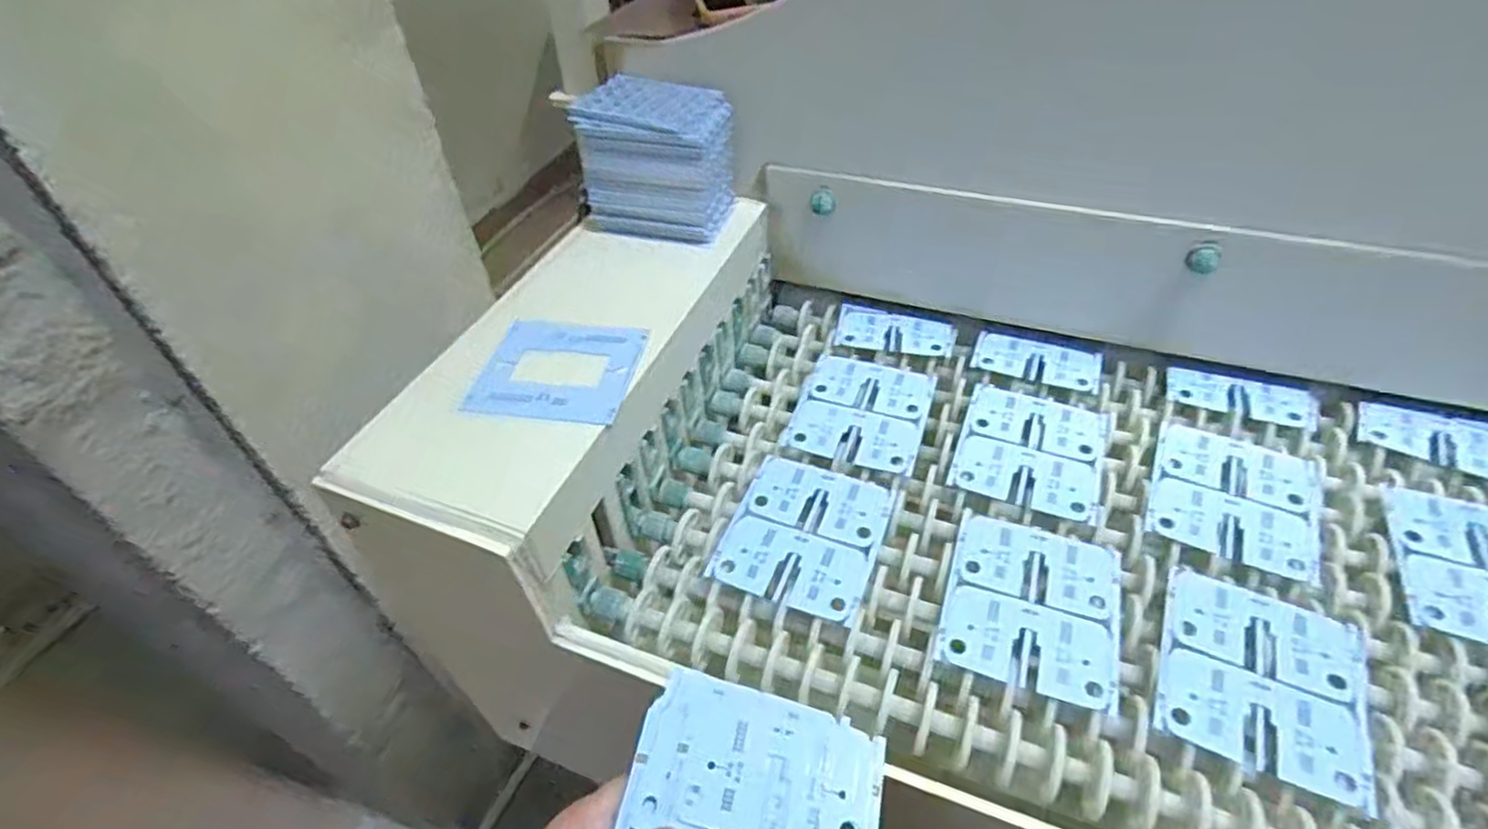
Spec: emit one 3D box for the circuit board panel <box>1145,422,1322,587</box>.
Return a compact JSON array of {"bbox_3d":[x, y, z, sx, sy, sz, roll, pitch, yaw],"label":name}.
[{"bbox_3d":[0.359,0.058,0.515,0.106,0.005,0.118,19,50,20],"label":"circuit board panel"}]

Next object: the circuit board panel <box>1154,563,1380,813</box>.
[{"bbox_3d":[0.308,0.155,0.419,0.106,0.006,0.117,19,50,20],"label":"circuit board panel"}]

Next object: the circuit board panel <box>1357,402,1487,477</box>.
[{"bbox_3d":[0.546,0.020,0.545,0.114,0.006,0.059,19,55,22],"label":"circuit board panel"}]

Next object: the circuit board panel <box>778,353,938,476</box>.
[{"bbox_3d":[0.100,-0.006,0.595,0.106,0.008,0.122,14,49,15],"label":"circuit board panel"}]

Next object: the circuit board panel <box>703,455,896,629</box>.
[{"bbox_3d":[0.044,0.084,0.505,0.105,0.006,0.120,15,49,16],"label":"circuit board panel"}]

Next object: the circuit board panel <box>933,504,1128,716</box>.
[{"bbox_3d":[0.188,0.122,0.458,0.106,0.005,0.118,14,49,15],"label":"circuit board panel"}]

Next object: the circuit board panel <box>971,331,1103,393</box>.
[{"bbox_3d":[0.262,-0.049,0.631,0.106,0.006,0.053,16,49,17],"label":"circuit board panel"}]

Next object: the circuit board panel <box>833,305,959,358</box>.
[{"bbox_3d":[0.145,-0.081,0.671,0.108,0.009,0.062,9,47,11],"label":"circuit board panel"}]

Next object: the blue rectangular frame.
[{"bbox_3d":[-0.131,-0.034,0.505,0.109,0.009,0.097,6,49,9],"label":"blue rectangular frame"}]

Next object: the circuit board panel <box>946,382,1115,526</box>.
[{"bbox_3d":[0.227,0.024,0.553,0.106,0.005,0.116,17,49,18],"label":"circuit board panel"}]

